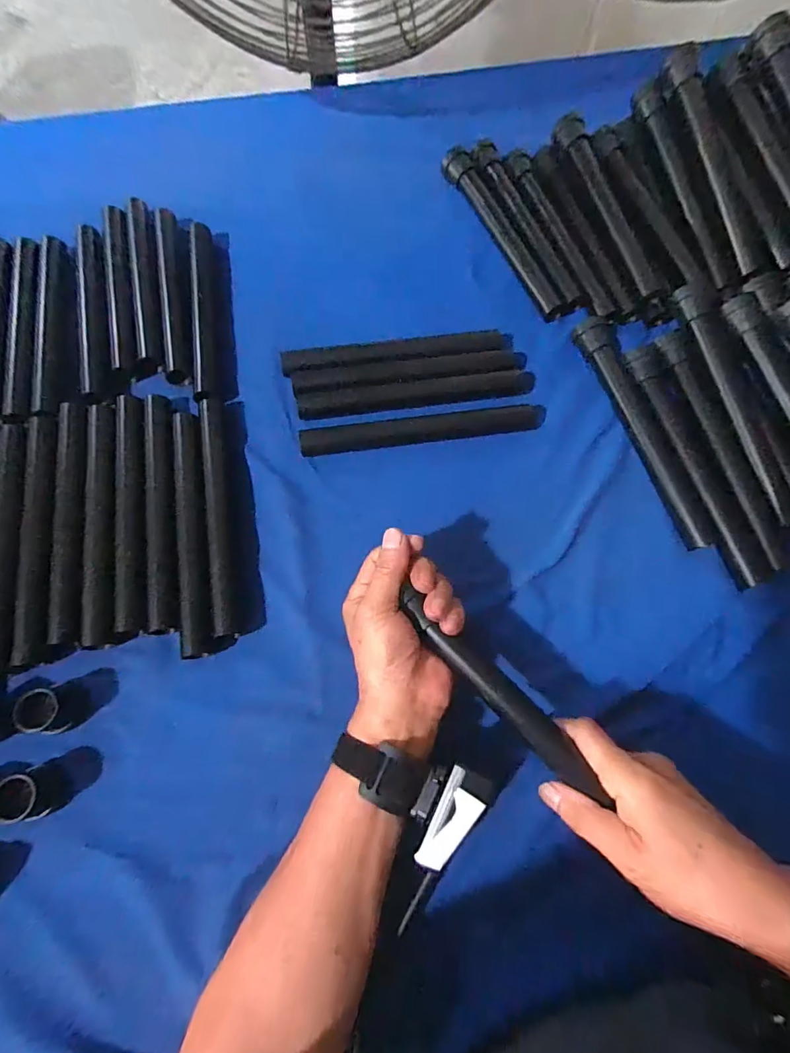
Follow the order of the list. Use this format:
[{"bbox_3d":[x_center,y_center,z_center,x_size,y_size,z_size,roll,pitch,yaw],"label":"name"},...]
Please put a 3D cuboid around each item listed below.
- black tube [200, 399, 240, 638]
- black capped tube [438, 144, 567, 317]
[{"bbox_3d":[-0.155,-0.018,0.417,0.021,0.015,0.225,-10,71,-6],"label":"black tube"},{"bbox_3d":[0.122,-0.331,0.525,0.030,0.030,0.243,-23,73,-10],"label":"black capped tube"}]

